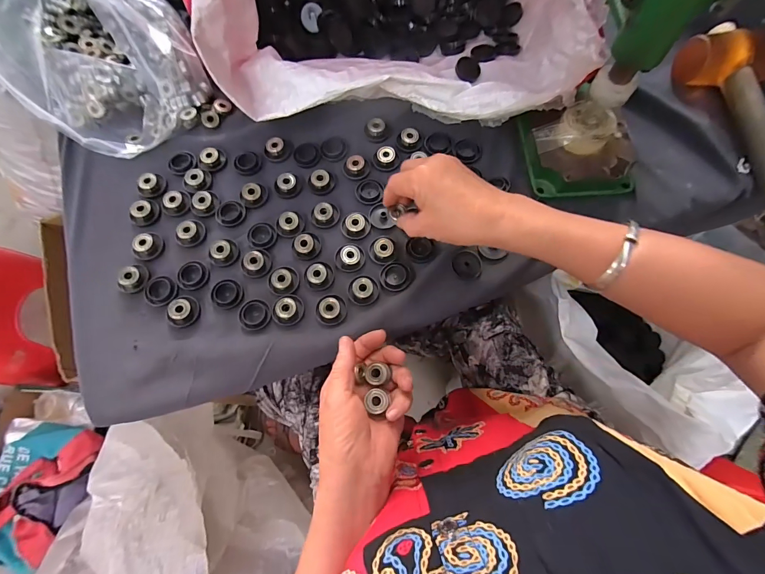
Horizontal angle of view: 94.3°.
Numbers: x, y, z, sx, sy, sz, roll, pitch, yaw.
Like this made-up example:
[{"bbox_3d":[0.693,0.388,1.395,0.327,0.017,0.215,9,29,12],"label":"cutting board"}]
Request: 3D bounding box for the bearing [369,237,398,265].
[{"bbox_3d":[0.001,-0.041,0.393,0.031,0.012,0.029,0,70,-1],"label":"bearing"}]

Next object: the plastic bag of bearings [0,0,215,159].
[{"bbox_3d":[-0.333,-0.288,0.408,0.186,0.147,0.223,-35,74,-10],"label":"plastic bag of bearings"}]

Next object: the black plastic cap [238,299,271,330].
[{"bbox_3d":[-0.135,0.029,0.375,0.031,0.008,0.031,0,70,-1],"label":"black plastic cap"}]

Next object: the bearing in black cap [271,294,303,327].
[{"bbox_3d":[-0.102,0.024,0.374,0.034,0.012,0.030,7,70,2],"label":"bearing in black cap"}]

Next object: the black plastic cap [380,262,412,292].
[{"bbox_3d":[0.014,-0.012,0.386,0.033,0.006,0.033,0,70,-1],"label":"black plastic cap"}]

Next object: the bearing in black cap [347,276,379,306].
[{"bbox_3d":[-0.021,0.002,0.380,0.033,0.012,0.032,0,70,-1],"label":"bearing in black cap"}]

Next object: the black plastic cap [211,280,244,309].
[{"bbox_3d":[-0.168,0.008,0.382,0.034,0.009,0.030,-3,70,-2],"label":"black plastic cap"}]

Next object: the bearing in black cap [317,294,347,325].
[{"bbox_3d":[-0.055,0.023,0.374,0.033,0.013,0.031,0,70,-1],"label":"bearing in black cap"}]

